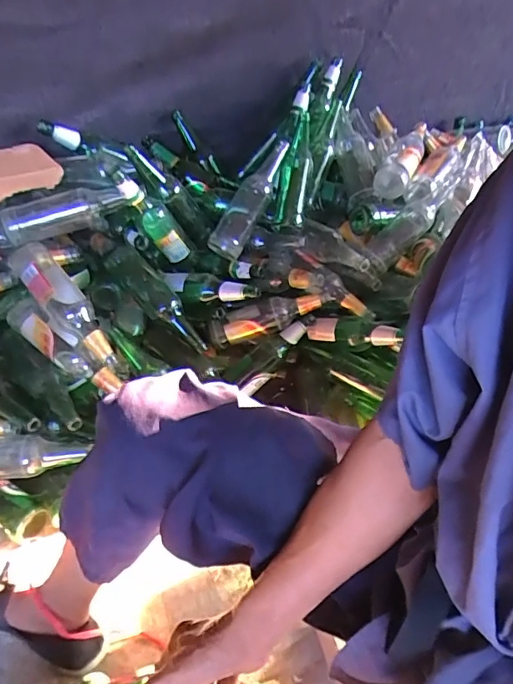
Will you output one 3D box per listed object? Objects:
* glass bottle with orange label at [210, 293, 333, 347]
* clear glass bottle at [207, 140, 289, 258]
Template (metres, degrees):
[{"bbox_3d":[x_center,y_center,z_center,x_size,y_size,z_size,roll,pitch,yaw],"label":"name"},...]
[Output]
[{"bbox_3d":[0.028,-0.055,0.956,0.254,0.060,0.060,-18,49,2],"label":"glass bottle with orange label"},{"bbox_3d":[-0.011,-0.300,0.966,0.065,0.073,0.269,28,86,20],"label":"clear glass bottle"}]

